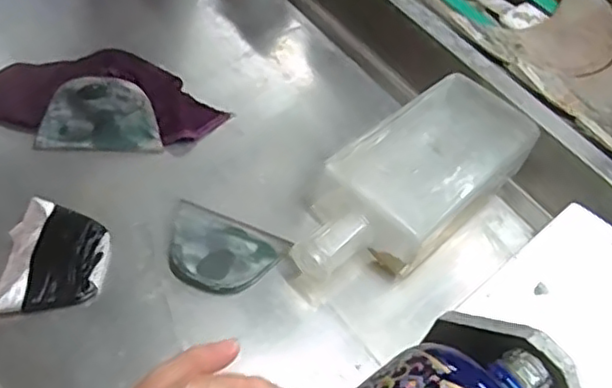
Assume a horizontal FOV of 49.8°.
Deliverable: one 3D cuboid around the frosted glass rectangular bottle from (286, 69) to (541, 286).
[{"bbox_3d":[0.079,-0.012,0.487,0.232,0.049,0.093,-35,64,-29],"label":"frosted glass rectangular bottle"}]

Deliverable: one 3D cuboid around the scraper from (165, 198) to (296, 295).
[{"bbox_3d":[-0.058,0.039,0.444,0.079,0.009,0.062,21,53,9],"label":"scraper"}]

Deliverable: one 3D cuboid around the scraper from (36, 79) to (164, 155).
[{"bbox_3d":[-0.154,-0.059,0.494,0.087,0.007,0.055,1,82,-7],"label":"scraper"}]

